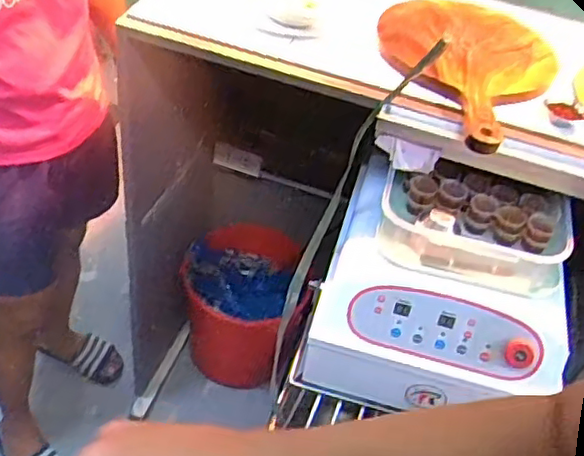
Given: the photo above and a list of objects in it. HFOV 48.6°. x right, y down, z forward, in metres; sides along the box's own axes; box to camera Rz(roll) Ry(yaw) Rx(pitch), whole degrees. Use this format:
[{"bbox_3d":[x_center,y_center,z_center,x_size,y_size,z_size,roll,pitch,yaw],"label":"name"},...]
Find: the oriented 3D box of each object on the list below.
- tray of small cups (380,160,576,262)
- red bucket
[{"bbox_3d":[0.264,-0.001,0.963,0.269,0.102,0.146,16,43,9],"label":"tray of small cups"},{"bbox_3d":[-0.129,0.222,1.748,0.314,0.345,0.333,4,42,-4],"label":"red bucket"}]

